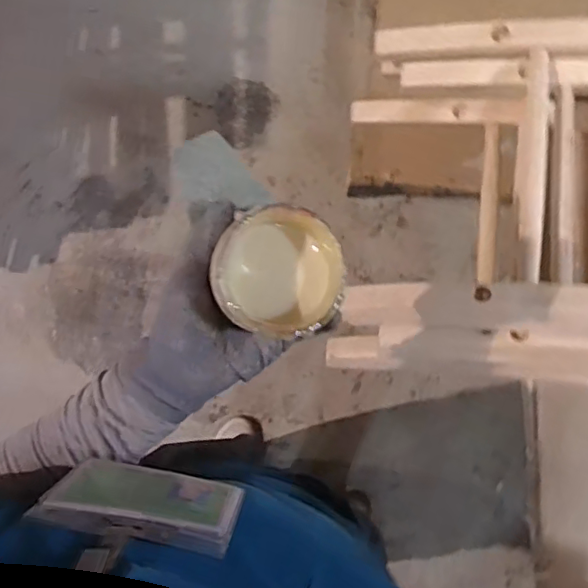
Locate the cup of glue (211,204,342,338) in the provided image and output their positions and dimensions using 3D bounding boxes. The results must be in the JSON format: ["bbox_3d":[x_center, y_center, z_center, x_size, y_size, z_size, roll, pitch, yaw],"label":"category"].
[{"bbox_3d":[-0.014,-0.013,0.384,0.084,0.054,0.084,1,86,-22],"label":"cup of glue"}]

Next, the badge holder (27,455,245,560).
[{"bbox_3d":[-0.082,0.115,0.325,0.101,0.076,0.005,10,97,0],"label":"badge holder"}]

